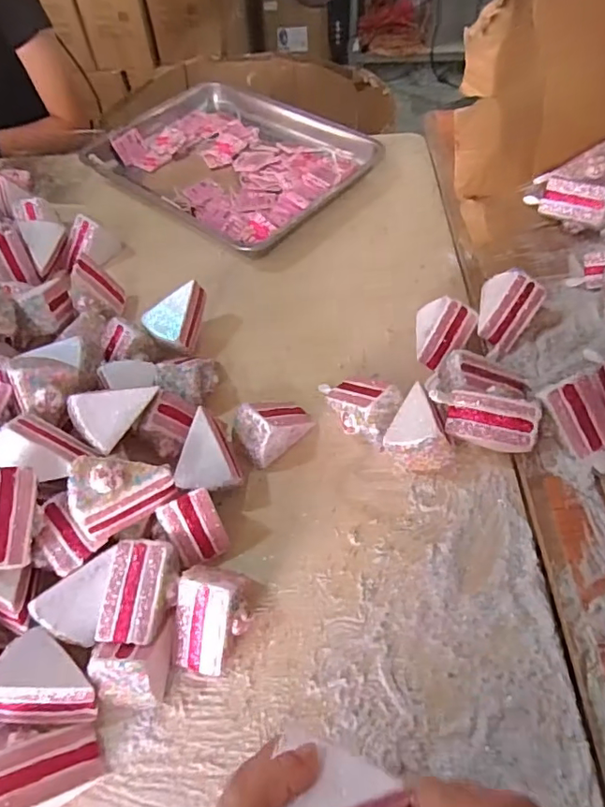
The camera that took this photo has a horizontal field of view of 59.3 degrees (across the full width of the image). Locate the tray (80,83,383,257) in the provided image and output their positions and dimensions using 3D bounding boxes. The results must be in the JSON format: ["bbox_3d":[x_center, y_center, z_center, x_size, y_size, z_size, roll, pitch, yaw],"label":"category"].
[{"bbox_3d":[-0.125,-0.459,0.967,0.496,0.042,0.399,38,65,25],"label":"tray"}]

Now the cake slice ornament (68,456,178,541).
[{"bbox_3d":[-0.173,0.076,0.499,0.089,0.068,0.065,-31,59,-17],"label":"cake slice ornament"}]

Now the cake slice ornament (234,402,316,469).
[{"bbox_3d":[-0.029,0.023,0.608,0.089,0.062,0.054,-33,60,-19],"label":"cake slice ornament"}]

